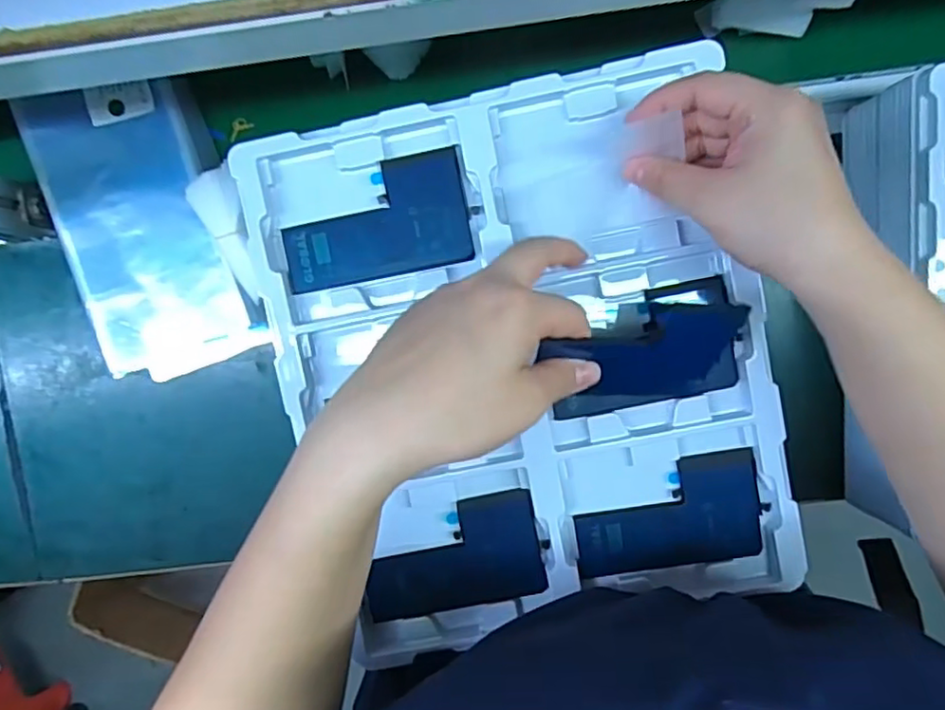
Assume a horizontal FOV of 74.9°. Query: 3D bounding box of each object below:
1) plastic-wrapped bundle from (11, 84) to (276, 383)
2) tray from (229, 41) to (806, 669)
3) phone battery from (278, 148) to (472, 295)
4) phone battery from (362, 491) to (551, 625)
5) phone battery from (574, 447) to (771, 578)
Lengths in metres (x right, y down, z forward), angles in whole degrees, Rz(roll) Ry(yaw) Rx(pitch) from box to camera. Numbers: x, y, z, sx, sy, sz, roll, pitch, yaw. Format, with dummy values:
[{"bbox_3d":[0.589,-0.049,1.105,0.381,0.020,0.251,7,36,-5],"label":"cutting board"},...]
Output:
[{"bbox_3d":[-0.262,-0.103,0.496,0.129,0.052,0.232,-15,93,3],"label":"plastic-wrapped bundle"},{"bbox_3d":[0.030,0.008,0.360,0.270,0.018,0.309,-12,93,3],"label":"tray"},{"bbox_3d":[-0.056,-0.077,0.358,0.107,0.004,0.064,-10,93,3],"label":"phone battery"},{"bbox_3d":[-0.012,0.123,0.376,0.106,0.005,0.065,-11,93,3],"label":"phone battery"},{"bbox_3d":[0.117,0.096,0.369,0.110,0.004,0.064,-11,93,3],"label":"phone battery"}]

